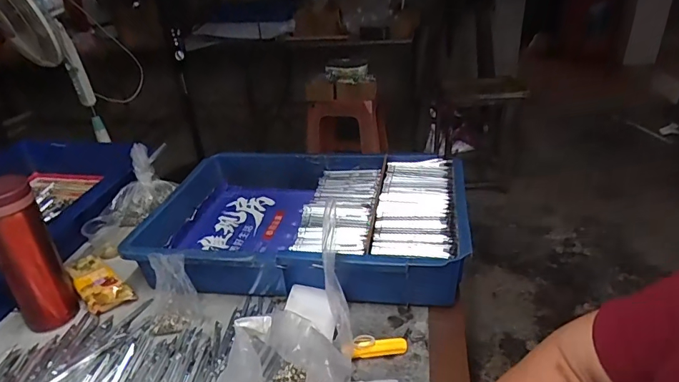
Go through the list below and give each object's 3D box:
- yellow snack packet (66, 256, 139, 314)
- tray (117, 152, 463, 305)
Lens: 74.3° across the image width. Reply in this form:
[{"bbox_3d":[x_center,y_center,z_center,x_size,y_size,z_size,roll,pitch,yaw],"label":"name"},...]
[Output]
[{"bbox_3d":[-0.326,0.123,0.601,0.108,0.029,0.051,21,37,39],"label":"yellow snack packet"},{"bbox_3d":[-0.046,0.042,0.654,0.437,0.077,0.309,0,28,9],"label":"tray"}]

